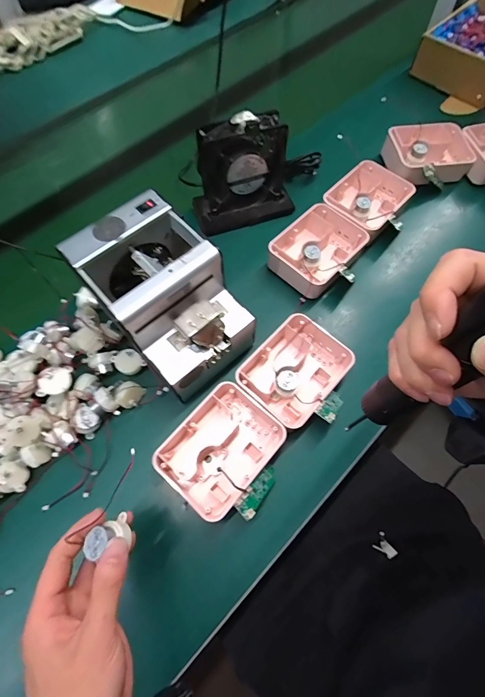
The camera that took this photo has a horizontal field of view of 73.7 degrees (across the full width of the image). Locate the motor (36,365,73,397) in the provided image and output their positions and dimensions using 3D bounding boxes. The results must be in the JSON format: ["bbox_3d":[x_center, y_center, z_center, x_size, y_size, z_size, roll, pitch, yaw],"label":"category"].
[{"bbox_3d":[-0.223,0.040,0.385,0.035,0.022,0.032,-6,76,-25],"label":"motor"}]

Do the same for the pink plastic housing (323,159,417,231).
[{"bbox_3d":[0.200,-0.238,0.528,0.104,0.051,0.129,38,71,16],"label":"pink plastic housing"}]

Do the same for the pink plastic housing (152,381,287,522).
[{"bbox_3d":[-0.024,0.117,0.380,0.100,0.049,0.127,38,71,16],"label":"pink plastic housing"}]

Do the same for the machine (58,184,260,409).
[{"bbox_3d":[-0.084,-0.049,0.388,0.124,0.152,0.182,-39,71,-16],"label":"machine"}]

